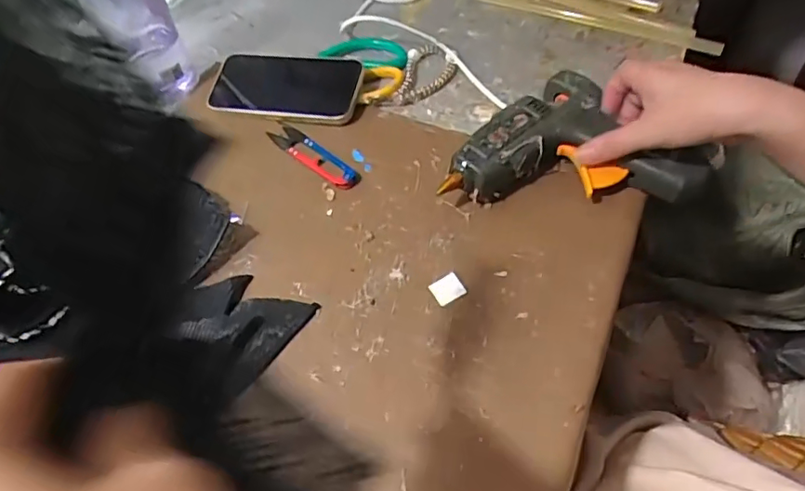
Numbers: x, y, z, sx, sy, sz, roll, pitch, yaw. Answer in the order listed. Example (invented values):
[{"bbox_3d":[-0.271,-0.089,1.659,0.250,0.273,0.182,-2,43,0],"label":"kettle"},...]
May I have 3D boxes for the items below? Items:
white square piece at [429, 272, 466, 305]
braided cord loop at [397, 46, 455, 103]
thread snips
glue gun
[{"bbox_3d":[0.034,0.032,0.413,0.022,0.005,0.021,-27,56,-14],"label":"white square piece"},{"bbox_3d":[0.027,-0.177,0.563,0.051,0.013,0.085,7,62,12],"label":"braided cord loop"},{"bbox_3d":[-0.085,-0.087,0.513,0.116,0.009,0.026,36,65,27],"label":"thread snips"},{"bbox_3d":[0.139,-0.090,0.462,0.190,0.044,0.119,2,54,7],"label":"glue gun"}]

